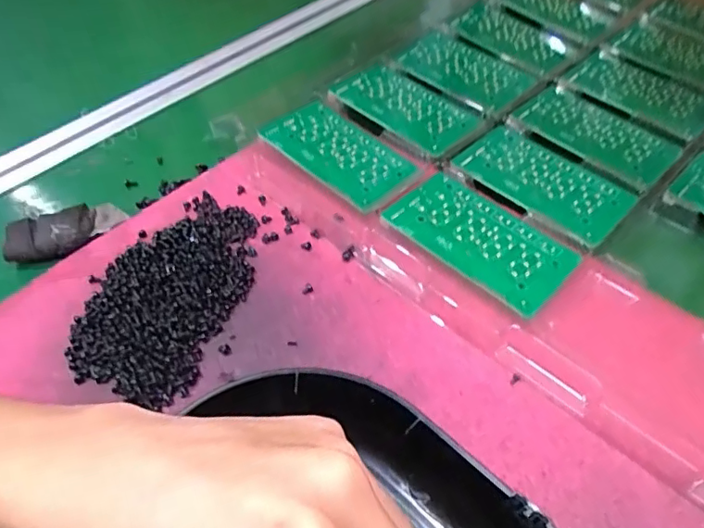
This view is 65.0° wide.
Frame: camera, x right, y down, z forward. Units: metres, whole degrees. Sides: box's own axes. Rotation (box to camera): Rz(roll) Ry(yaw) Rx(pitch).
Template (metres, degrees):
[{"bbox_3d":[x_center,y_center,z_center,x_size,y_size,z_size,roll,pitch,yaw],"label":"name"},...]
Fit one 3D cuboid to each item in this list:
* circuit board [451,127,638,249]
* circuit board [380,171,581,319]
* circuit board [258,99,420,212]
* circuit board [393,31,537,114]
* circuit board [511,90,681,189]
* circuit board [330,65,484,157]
[{"bbox_3d":[0.123,-0.054,0.357,0.104,0.005,0.058,36,61,28],"label":"circuit board"},{"bbox_3d":[0.075,-0.017,0.327,0.057,0.006,0.104,-38,58,-24],"label":"circuit board"},{"bbox_3d":[-0.007,-0.076,0.376,0.056,0.008,0.102,-38,61,-26],"label":"circuit board"},{"bbox_3d":[0.090,-0.154,0.446,0.097,0.007,0.060,37,63,24],"label":"circuit board"},{"bbox_3d":[0.174,-0.092,0.393,0.059,0.004,0.102,-37,58,-24],"label":"circuit board"},{"bbox_3d":[0.042,-0.119,0.413,0.101,0.007,0.062,36,61,28],"label":"circuit board"}]

